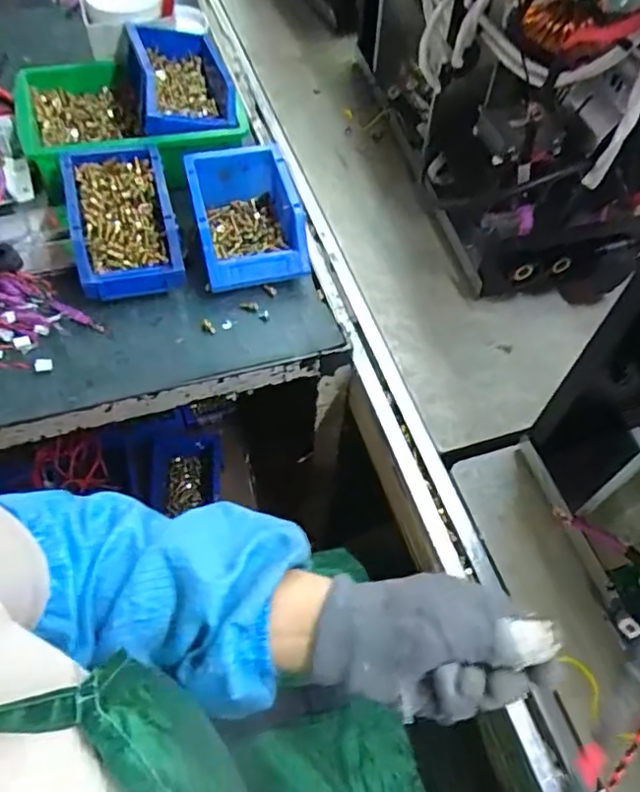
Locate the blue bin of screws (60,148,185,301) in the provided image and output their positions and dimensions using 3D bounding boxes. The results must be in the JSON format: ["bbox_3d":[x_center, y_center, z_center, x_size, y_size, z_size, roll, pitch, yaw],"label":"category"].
[{"bbox_3d":[-0.209,-0.183,0.636,0.104,0.076,0.163,-13,59,-11],"label":"blue bin of screws"}]

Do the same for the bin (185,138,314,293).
[{"bbox_3d":[-0.080,-0.194,0.656,0.113,0.078,0.158,-11,59,-10],"label":"bin"}]

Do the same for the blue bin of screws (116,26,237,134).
[{"bbox_3d":[-0.170,-0.381,0.706,0.123,0.071,0.162,-13,59,-11],"label":"blue bin of screws"}]

